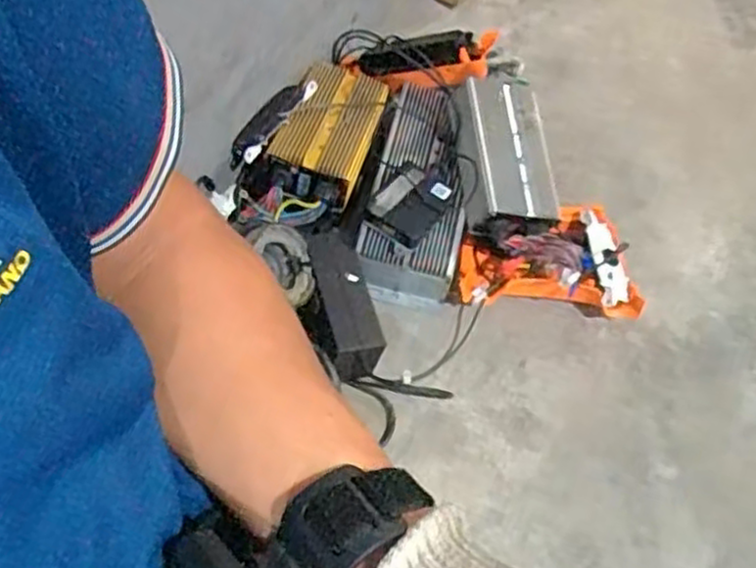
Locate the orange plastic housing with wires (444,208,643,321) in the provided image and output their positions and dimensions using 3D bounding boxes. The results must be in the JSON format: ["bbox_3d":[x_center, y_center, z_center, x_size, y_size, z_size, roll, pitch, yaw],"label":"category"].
[{"bbox_3d":[0.234,-0.043,1.032,0.252,0.095,0.171,4,63,-1],"label":"orange plastic housing with wires"}]

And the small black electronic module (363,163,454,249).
[{"bbox_3d":[0.043,-0.109,0.983,0.085,0.022,0.103,31,63,13],"label":"small black electronic module"}]

